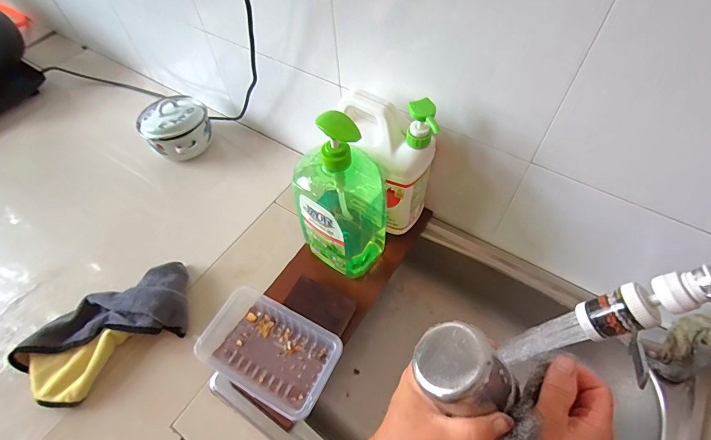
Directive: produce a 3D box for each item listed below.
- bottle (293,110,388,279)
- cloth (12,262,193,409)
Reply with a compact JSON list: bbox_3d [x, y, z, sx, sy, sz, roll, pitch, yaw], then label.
[{"bbox_3d":[-0.019,-0.035,0.518,0.115,0.276,0.105,-1,57,2],"label":"bottle"},{"bbox_3d":[-0.383,0.169,0.584,0.269,0.073,0.135,-31,61,-17],"label":"cloth"}]

